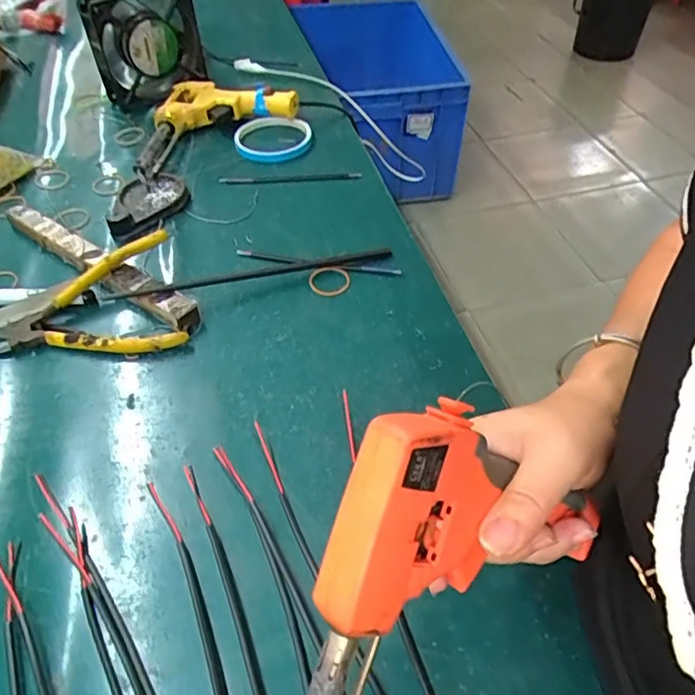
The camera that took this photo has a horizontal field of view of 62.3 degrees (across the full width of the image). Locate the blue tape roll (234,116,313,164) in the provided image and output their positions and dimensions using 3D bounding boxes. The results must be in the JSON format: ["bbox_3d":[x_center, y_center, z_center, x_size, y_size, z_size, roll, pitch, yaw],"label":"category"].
[{"bbox_3d":[-0.081,-0.231,0.641,0.087,0.012,0.093,0,48,0],"label":"blue tape roll"}]

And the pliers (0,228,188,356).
[{"bbox_3d":[-0.212,-0.032,0.445,0.154,0.042,0.100,-12,49,-10],"label":"pliers"}]

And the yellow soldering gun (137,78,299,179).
[{"bbox_3d":[-0.166,-0.262,0.648,0.109,0.031,0.216,36,58,29],"label":"yellow soldering gun"}]

